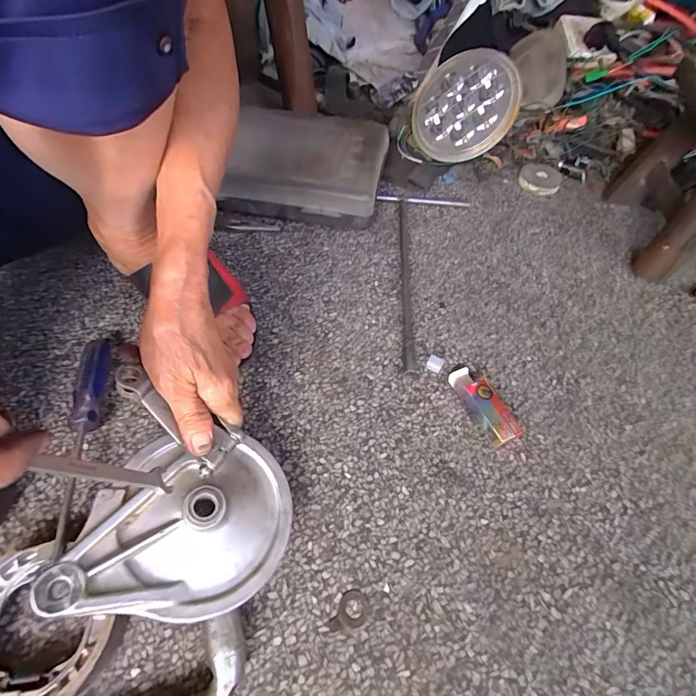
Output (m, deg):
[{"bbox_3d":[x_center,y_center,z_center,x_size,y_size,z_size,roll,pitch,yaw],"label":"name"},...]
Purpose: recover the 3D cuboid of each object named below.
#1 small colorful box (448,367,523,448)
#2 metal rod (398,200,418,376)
[{"bbox_3d":[0.133,0.054,0.398,0.027,0.023,0.086,-19,60,-17],"label":"small colorful box"},{"bbox_3d":[0.072,-0.091,0.501,0.014,0.013,0.279,4,56,-2],"label":"metal rod"}]

